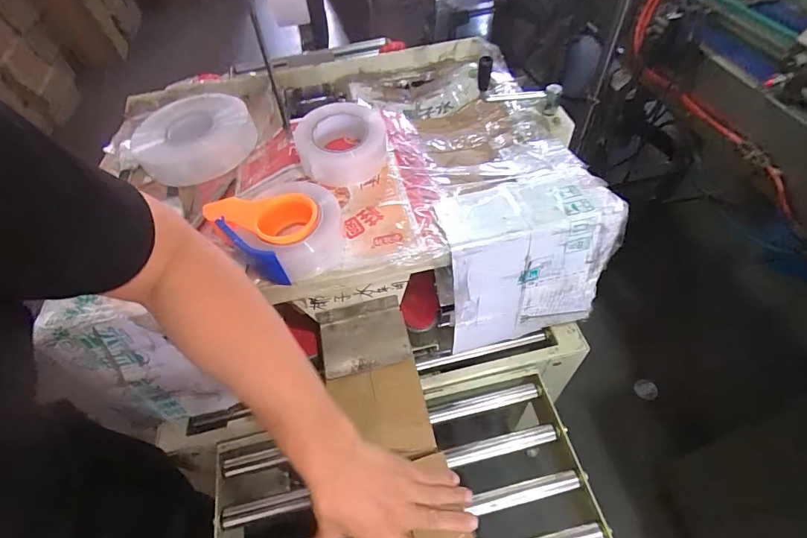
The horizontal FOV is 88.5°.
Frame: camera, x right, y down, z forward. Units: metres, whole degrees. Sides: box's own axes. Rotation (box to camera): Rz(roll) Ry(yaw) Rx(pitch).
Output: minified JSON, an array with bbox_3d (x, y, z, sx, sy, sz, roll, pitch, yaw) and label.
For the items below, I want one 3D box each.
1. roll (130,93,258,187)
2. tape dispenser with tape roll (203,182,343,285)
[{"bbox_3d":[-0.345,-0.224,0.692,0.183,0.067,0.165,-13,53,-5],"label":"roll"},{"bbox_3d":[-0.155,-0.045,0.513,0.148,0.056,0.114,-16,53,-7],"label":"tape dispenser with tape roll"}]

